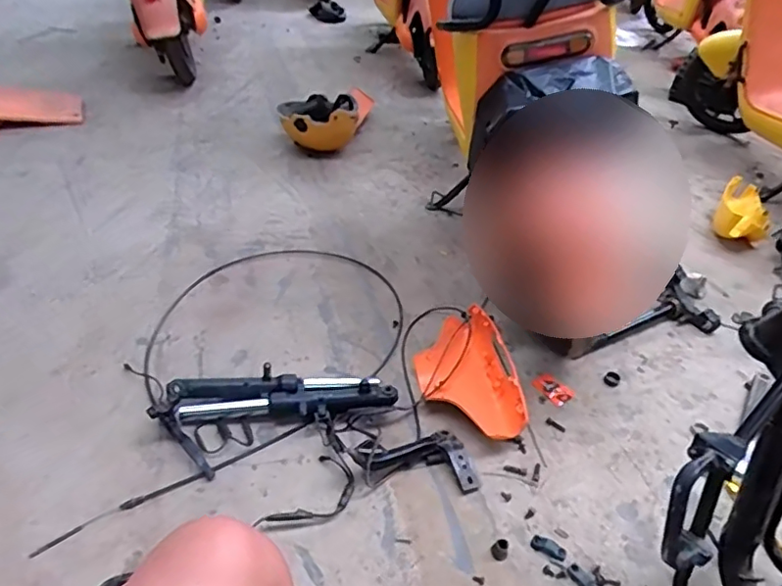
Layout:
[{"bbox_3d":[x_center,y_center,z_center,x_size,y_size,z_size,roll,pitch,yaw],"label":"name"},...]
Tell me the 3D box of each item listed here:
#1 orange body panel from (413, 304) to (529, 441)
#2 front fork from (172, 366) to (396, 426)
[{"bbox_3d":[0.134,0.132,1.046,0.170,0.096,0.304,4,37,-3],"label":"orange body panel"},{"bbox_3d":[-0.176,0.174,0.945,0.364,0.049,0.084,-1,37,-10],"label":"front fork"}]

